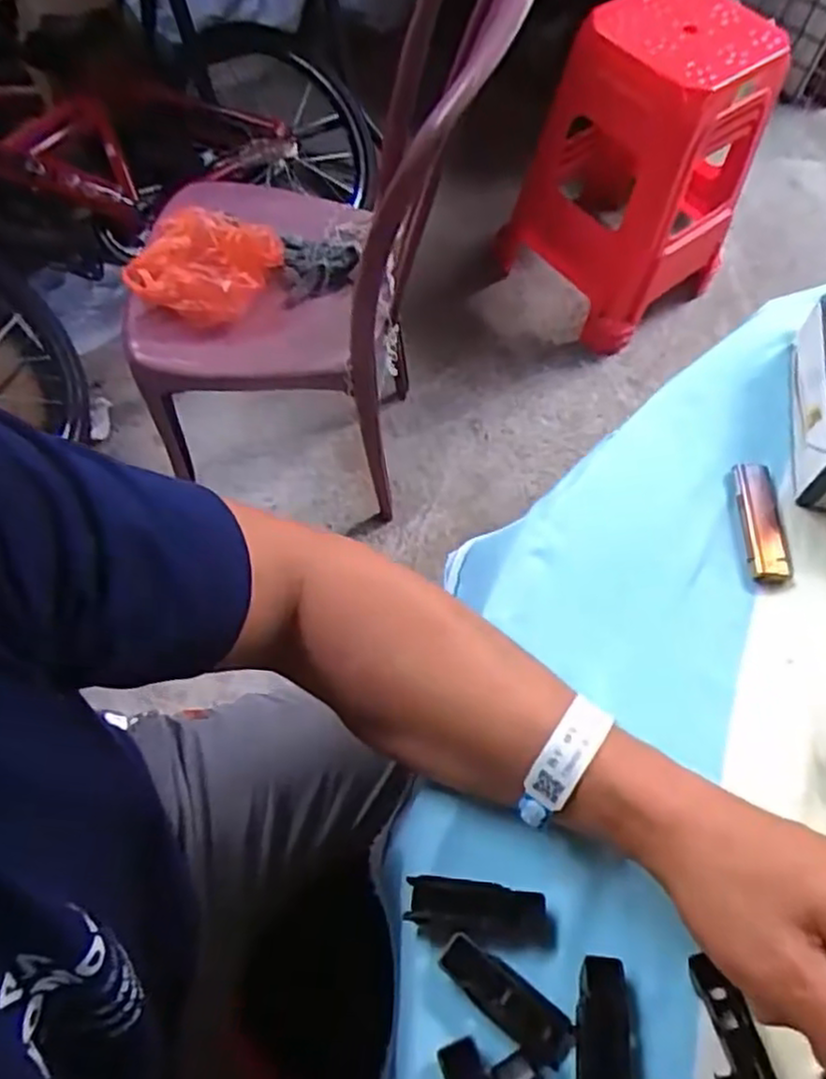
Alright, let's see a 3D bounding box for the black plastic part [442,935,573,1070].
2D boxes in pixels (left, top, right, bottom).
[{"bbox_3d":[0.043,0.213,0.336,0.066,0.008,0.021,36,68,14],"label":"black plastic part"}]

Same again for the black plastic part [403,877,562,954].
[{"bbox_3d":[0.034,0.182,0.352,0.072,0.013,0.027,7,64,1],"label":"black plastic part"}]

